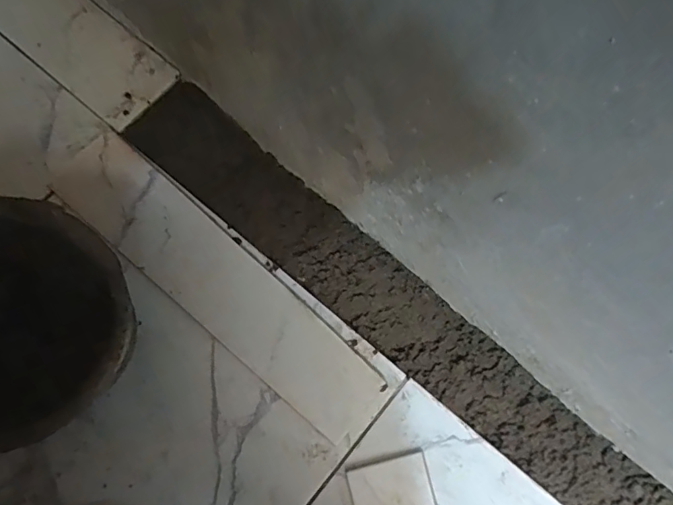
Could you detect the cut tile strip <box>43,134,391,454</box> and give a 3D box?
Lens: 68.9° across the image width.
[{"bbox_3d":[-0.153,0.030,0.601,0.478,0.016,0.108,39,76,12],"label":"cut tile strip"}]

